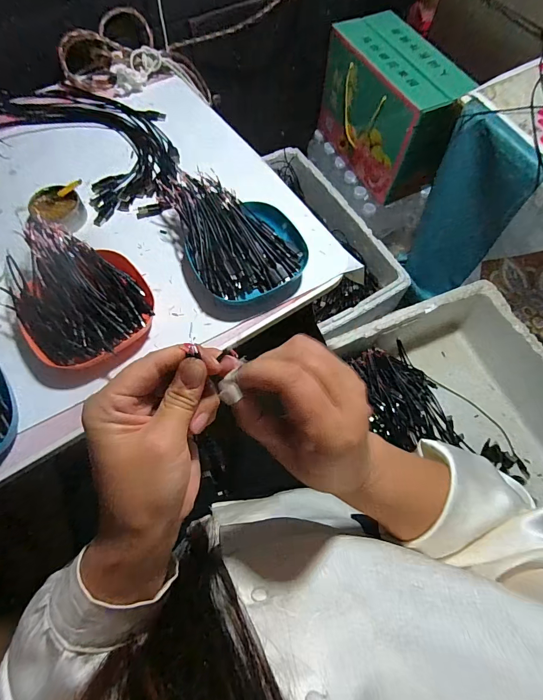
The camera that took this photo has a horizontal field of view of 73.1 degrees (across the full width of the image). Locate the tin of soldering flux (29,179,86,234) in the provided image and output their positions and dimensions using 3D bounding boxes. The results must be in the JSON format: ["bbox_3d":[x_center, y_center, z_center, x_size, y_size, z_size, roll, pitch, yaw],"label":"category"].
[{"bbox_3d":[-0.288,-0.192,0.499,0.062,0.030,0.073,-11,67,-7],"label":"tin of soldering flux"}]

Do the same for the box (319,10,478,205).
[{"bbox_3d":[0.267,-0.565,0.868,0.166,0.242,0.316,-22,69,-11],"label":"box"}]

